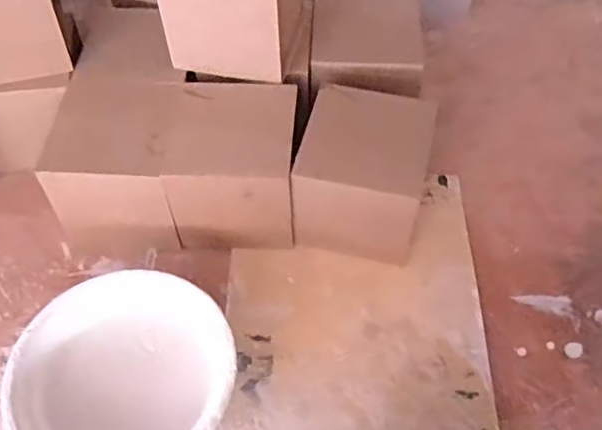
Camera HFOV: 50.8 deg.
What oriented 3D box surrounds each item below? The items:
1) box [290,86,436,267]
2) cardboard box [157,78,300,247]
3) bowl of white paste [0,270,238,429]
[{"bbox_3d":[0.057,-0.036,0.581,0.106,0.121,0.114,12,55,8],"label":"box"},{"bbox_3d":[-0.065,-0.045,0.588,0.117,0.107,0.114,1,54,1],"label":"cardboard box"},{"bbox_3d":[-0.138,0.133,0.505,0.168,0.050,0.165,0,54,0],"label":"bowl of white paste"}]

